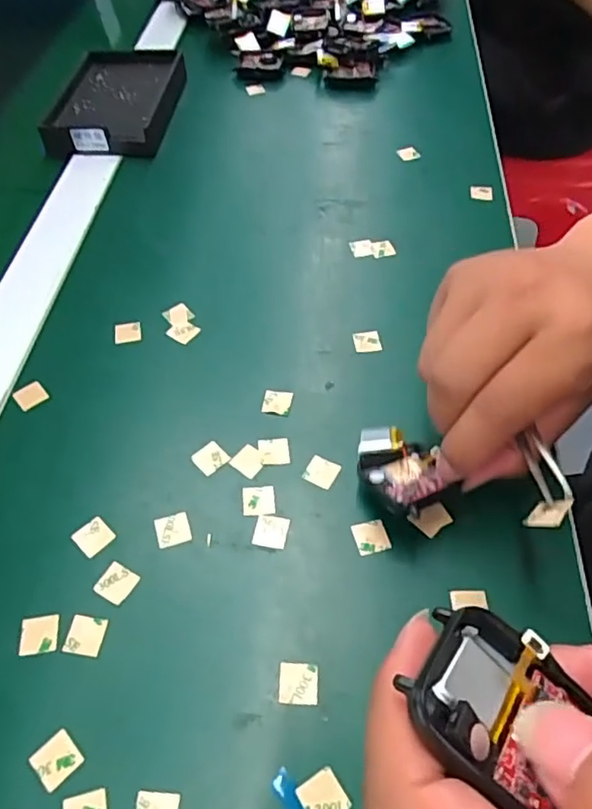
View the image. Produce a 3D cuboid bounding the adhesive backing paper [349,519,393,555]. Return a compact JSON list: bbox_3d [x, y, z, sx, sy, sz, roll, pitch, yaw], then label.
[{"bbox_3d":[0.035,0.062,0.282,0.015,0.004,0.016,-14,54,-6],"label":"adhesive backing paper"}]

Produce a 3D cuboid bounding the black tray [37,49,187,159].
[{"bbox_3d":[-0.150,-0.260,0.513,0.091,0.025,0.141,3,53,3],"label":"black tray"}]

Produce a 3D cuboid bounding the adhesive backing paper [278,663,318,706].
[{"bbox_3d":[0.001,0.113,0.244,0.016,0.004,0.016,3,53,1],"label":"adhesive backing paper"}]

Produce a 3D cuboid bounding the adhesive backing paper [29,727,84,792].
[{"bbox_3d":[-0.091,0.136,0.229,0.015,0.004,0.015,38,62,26],"label":"adhesive backing paper"}]

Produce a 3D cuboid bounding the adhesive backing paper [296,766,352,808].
[{"bbox_3d":[0.010,0.144,0.220,0.015,0.004,0.016,-29,57,-19],"label":"adhesive backing paper"}]

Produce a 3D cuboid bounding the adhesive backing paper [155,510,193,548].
[{"bbox_3d":[-0.059,0.059,0.285,0.016,0.004,0.016,-16,54,-11],"label":"adhesive backing paper"}]

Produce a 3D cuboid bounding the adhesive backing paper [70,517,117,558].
[{"bbox_3d":[-0.096,0.063,0.284,0.016,0.004,0.016,38,61,20],"label":"adhesive backing paper"}]

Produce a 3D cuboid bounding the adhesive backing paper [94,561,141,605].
[{"bbox_3d":[-0.081,0.081,0.270,0.016,0.004,0.015,26,59,15],"label":"adhesive backing paper"}]

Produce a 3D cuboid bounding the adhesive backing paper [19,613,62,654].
[{"bbox_3d":[-0.110,0.098,0.257,0.016,0.004,0.016,-6,51,-8],"label":"adhesive backing paper"}]

